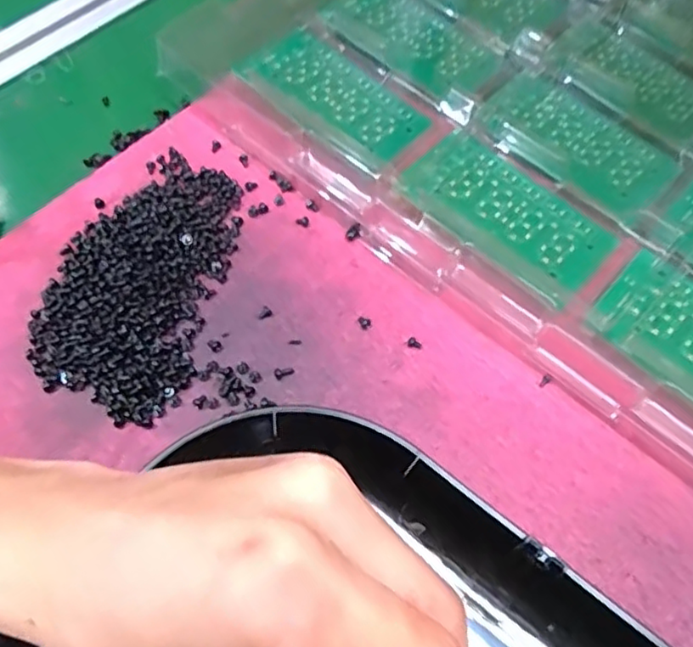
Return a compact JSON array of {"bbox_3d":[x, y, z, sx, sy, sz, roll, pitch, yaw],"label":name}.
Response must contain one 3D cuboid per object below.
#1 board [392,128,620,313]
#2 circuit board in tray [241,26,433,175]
[{"bbox_3d":[0.081,-0.057,0.318,0.105,0.006,0.056,39,67,16],"label":"board"},{"bbox_3d":[-0.004,-0.127,0.346,0.097,0.009,0.051,40,67,17],"label":"circuit board in tray"}]

